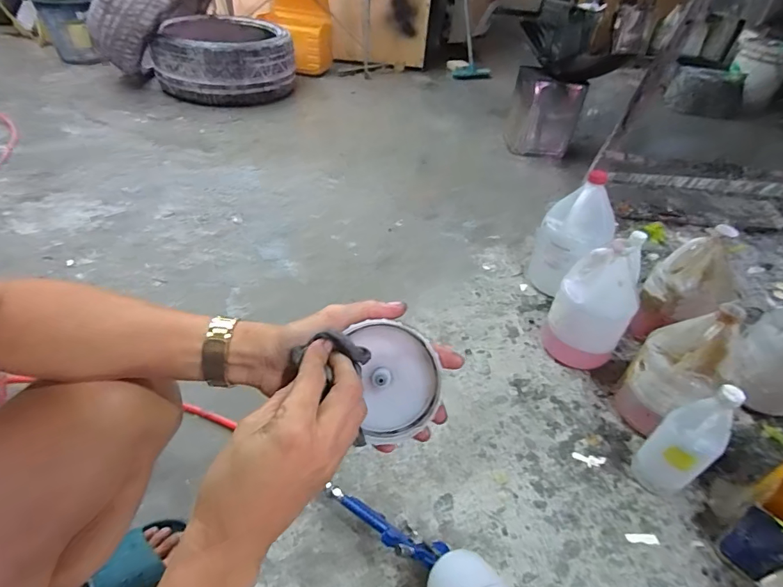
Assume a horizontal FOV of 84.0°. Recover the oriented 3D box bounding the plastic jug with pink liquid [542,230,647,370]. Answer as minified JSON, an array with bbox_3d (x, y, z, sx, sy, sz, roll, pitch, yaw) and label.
[{"bbox_3d":[0.456,0.006,0.944,0.149,0.279,0.181,31,49,24],"label":"plastic jug with pink liquid"}]

